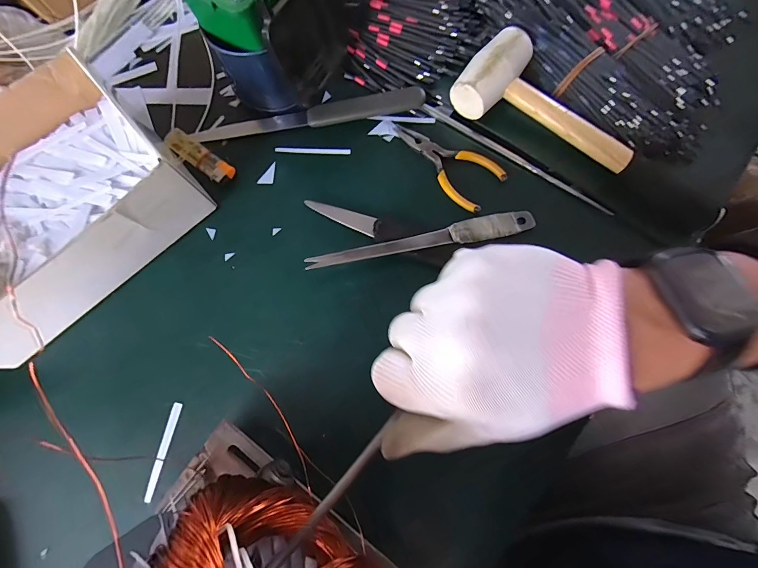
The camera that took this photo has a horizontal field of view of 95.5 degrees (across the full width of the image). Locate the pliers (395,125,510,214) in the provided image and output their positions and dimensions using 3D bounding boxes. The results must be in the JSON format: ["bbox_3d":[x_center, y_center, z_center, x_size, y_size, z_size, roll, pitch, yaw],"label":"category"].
[{"bbox_3d":[0.065,-0.126,0.342,0.052,0.011,0.120,-44,79,-9],"label":"pliers"}]

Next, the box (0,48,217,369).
[{"bbox_3d":[-0.310,-0.069,0.314,0.241,0.070,0.197,-41,78,-8],"label":"box"}]

